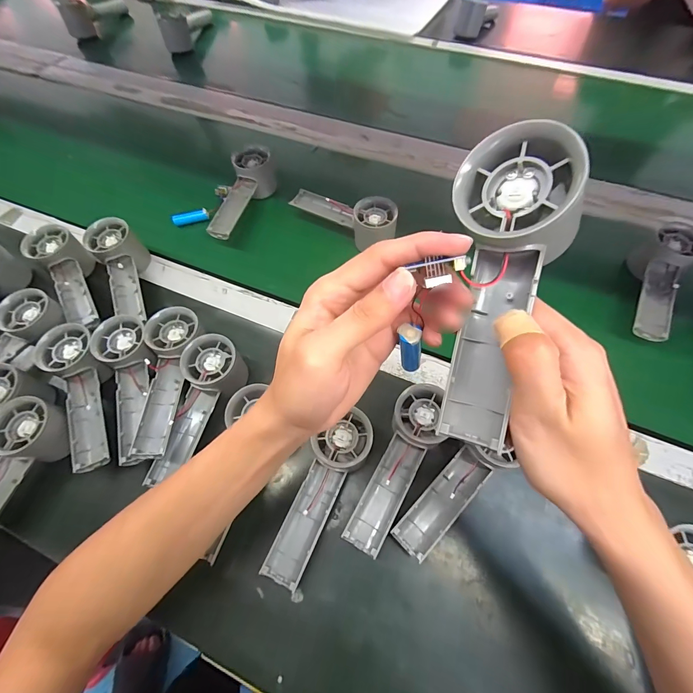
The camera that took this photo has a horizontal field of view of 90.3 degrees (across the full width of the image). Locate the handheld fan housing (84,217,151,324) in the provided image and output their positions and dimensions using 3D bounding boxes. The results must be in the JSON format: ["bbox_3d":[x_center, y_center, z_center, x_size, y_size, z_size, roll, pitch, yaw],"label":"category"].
[{"bbox_3d":[-0.293,-0.096,0.454,0.056,0.057,0.139,-18,81,-7],"label":"handheld fan housing"}]

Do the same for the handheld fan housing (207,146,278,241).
[{"bbox_3d":[-0.160,-0.221,0.510,0.054,0.051,0.152,18,66,11],"label":"handheld fan housing"}]

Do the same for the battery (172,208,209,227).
[{"bbox_3d":[-0.236,-0.195,0.521,0.052,0.018,0.016,-17,64,-7],"label":"battery"}]

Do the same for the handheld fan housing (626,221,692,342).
[{"bbox_3d":[0.376,-0.080,0.414,0.051,0.049,0.158,30,68,15],"label":"handheld fan housing"}]

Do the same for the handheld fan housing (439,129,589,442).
[{"bbox_3d":[0.085,-0.028,0.184,0.067,0.036,0.160,10,98,6],"label":"handheld fan housing"}]

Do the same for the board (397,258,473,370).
[{"bbox_3d":[0.045,-0.014,0.213,0.021,0.106,0.025,36,69,17],"label":"board"}]

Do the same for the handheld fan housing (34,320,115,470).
[{"bbox_3d":[-0.284,0.051,0.373,0.054,0.034,0.159,-21,78,-9],"label":"handheld fan housing"}]

